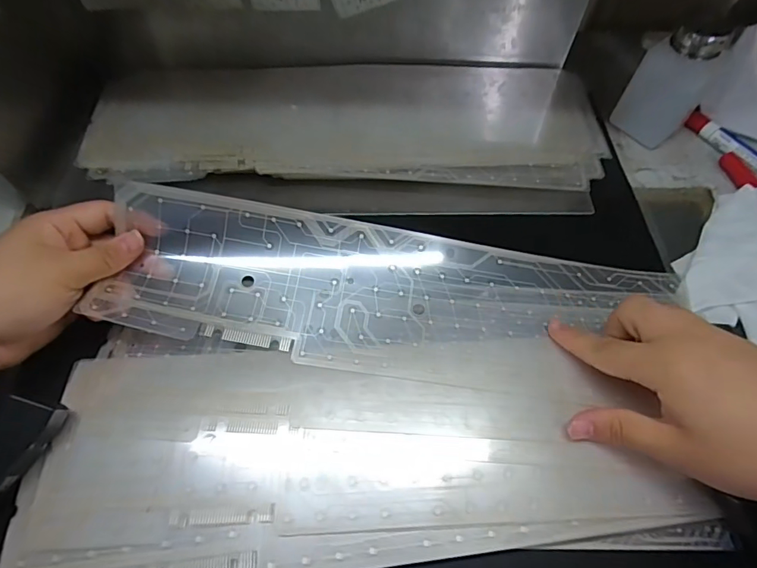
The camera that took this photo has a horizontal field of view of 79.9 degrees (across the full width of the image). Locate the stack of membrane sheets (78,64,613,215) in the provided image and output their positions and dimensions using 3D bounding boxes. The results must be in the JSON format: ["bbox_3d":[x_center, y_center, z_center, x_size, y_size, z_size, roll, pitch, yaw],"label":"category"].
[{"bbox_3d":[-0.027,-0.143,0.406,0.440,0.020,0.170,1,60,0],"label":"stack of membrane sheets"}]

